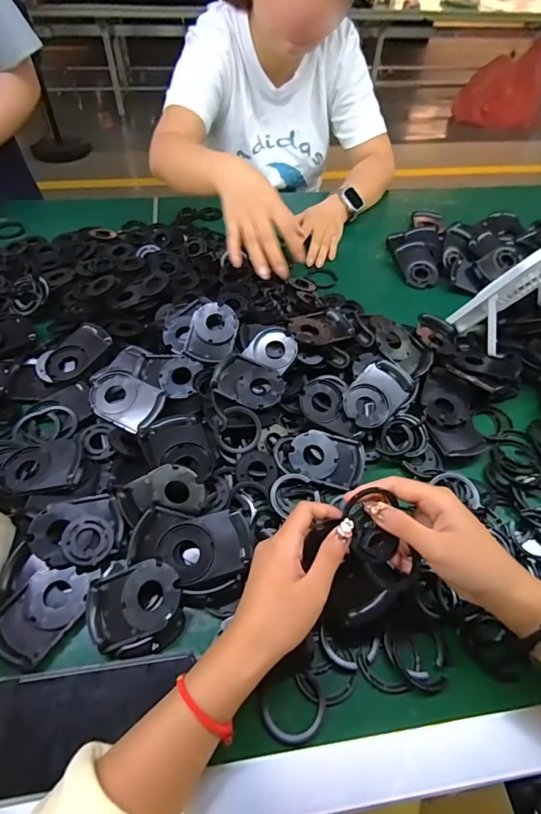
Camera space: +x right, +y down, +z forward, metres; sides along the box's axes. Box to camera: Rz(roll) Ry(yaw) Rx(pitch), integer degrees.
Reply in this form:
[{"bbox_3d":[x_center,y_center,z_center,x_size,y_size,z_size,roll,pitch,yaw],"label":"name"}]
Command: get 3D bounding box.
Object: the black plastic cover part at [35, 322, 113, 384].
[{"bbox_3d":[-0.247,-0.068,0.537,0.094,0.024,0.045,-37,58,-8],"label":"black plastic cover part"}]

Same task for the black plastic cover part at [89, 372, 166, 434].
[{"bbox_3d":[-0.166,-0.008,0.487,0.088,0.007,0.059,24,67,13],"label":"black plastic cover part"}]

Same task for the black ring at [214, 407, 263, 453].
[{"bbox_3d":[-0.032,0.025,0.459,0.050,0.011,0.050,2,85,-19],"label":"black ring"}]

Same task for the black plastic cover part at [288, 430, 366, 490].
[{"bbox_3d":[0.063,0.057,0.466,0.081,0.008,0.058,18,65,-3],"label":"black plastic cover part"}]

